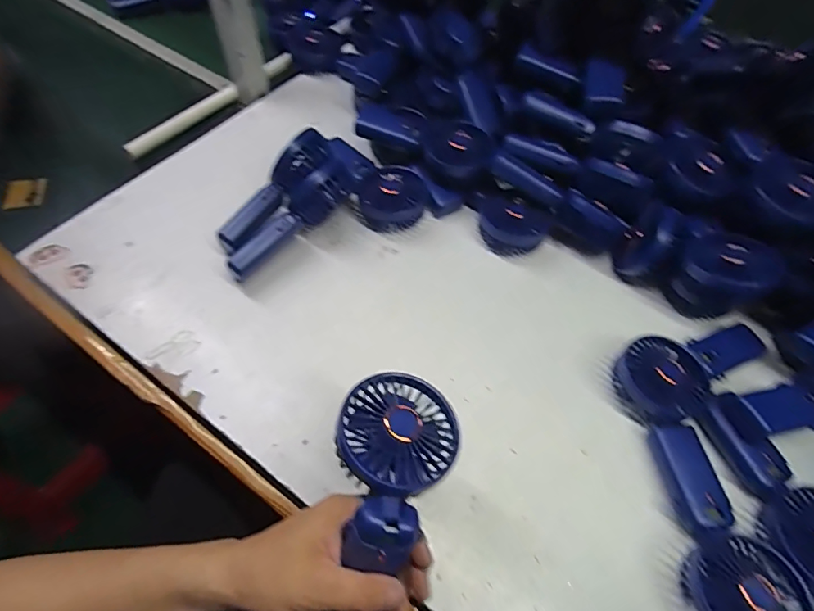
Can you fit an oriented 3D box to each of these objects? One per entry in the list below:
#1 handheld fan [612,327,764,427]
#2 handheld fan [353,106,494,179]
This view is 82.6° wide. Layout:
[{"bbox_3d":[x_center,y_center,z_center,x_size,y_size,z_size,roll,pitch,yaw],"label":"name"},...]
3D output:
[{"bbox_3d":[0.294,0.054,0.483,0.175,0.041,0.084,-29,62,-20],"label":"handheld fan"},{"bbox_3d":[0.018,-0.211,0.591,0.180,0.037,0.075,28,60,15],"label":"handheld fan"}]

